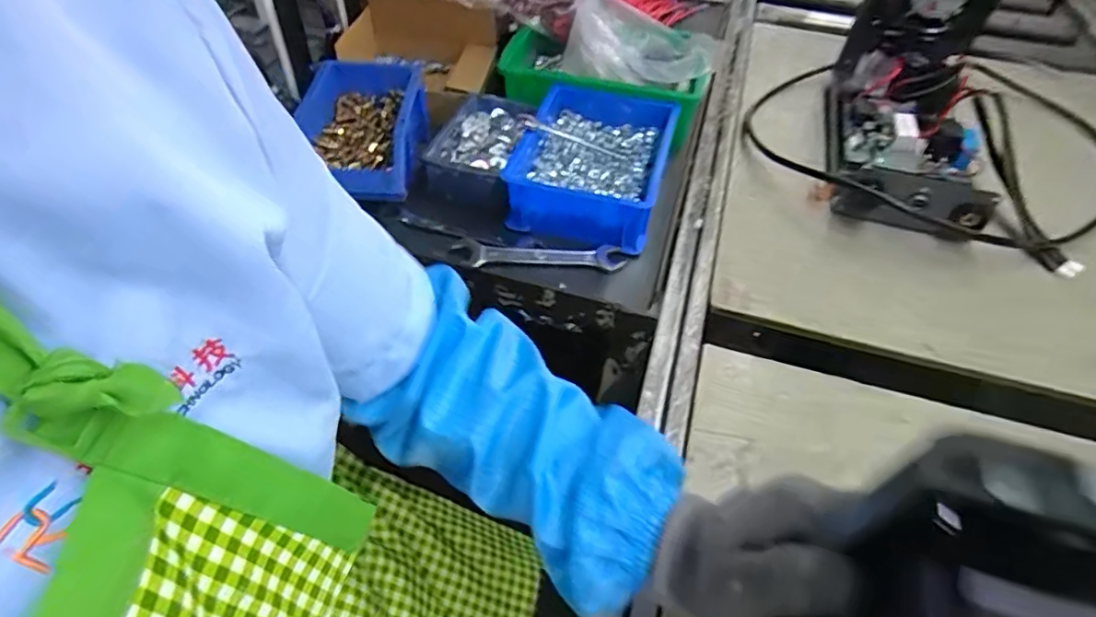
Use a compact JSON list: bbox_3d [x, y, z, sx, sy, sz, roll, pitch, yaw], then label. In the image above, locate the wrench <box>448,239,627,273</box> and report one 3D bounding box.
[{"bbox_3d":[-0.012,-0.051,0.544,0.164,0.011,0.034,5,47,2],"label":"wrench"}]

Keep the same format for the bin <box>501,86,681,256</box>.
[{"bbox_3d":[0.048,-0.157,0.609,0.157,0.066,0.209,16,48,12],"label":"bin"}]

